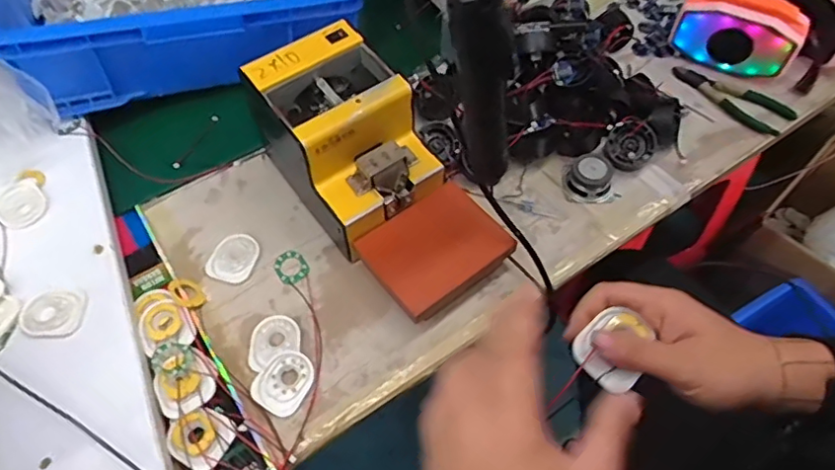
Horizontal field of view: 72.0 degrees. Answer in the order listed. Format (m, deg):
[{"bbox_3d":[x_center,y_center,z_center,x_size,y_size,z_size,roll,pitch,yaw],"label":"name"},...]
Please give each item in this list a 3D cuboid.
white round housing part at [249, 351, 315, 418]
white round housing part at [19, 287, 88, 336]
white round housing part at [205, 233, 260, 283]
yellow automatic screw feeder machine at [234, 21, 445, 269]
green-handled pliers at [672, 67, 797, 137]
[{"bbox_3d":[-0.125,0.138,0.542,0.049,0.007,0.057,32,64,19],"label":"white round housing part"},{"bbox_3d":[-0.352,0.073,0.555,0.058,0.004,0.050,-1,58,0],"label":"white round housing part"},{"bbox_3d":[-0.198,0.023,0.620,0.048,0.007,0.058,13,59,9],"label":"white round housing part"},{"bbox_3d":[-0.071,-0.098,0.598,0.122,0.138,0.171,-34,63,-19],"label":"yellow automatic screw feeder machine"},{"bbox_3d":[0.402,-0.179,0.728,0.055,0.016,0.145,-30,62,-17],"label":"green-handled pliers"}]

